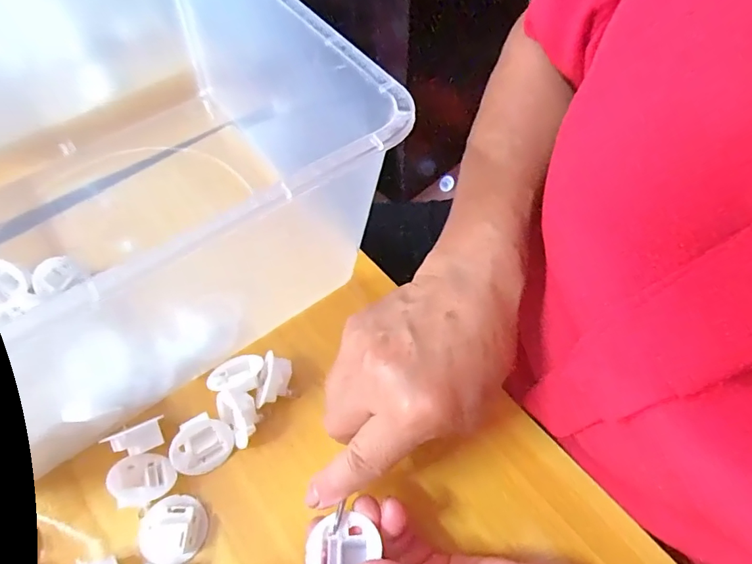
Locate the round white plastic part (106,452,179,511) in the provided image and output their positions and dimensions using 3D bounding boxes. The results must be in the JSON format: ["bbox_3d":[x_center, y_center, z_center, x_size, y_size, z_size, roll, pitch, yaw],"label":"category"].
[{"bbox_3d":[-0.127,0.106,0.249,0.031,0.013,0.028,1,36,-38],"label":"round white plastic part"}]

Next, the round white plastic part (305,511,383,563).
[{"bbox_3d":[-0.015,0.118,0.207,0.031,0.010,0.028,-21,62,-13],"label":"round white plastic part"}]

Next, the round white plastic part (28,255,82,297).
[{"bbox_3d":[-0.214,-0.003,0.310,0.028,0.012,0.024,-40,67,-21],"label":"round white plastic part"}]

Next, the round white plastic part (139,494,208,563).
[{"bbox_3d":[-0.105,0.128,0.241,0.031,0.013,0.031,0,59,0],"label":"round white plastic part"}]

